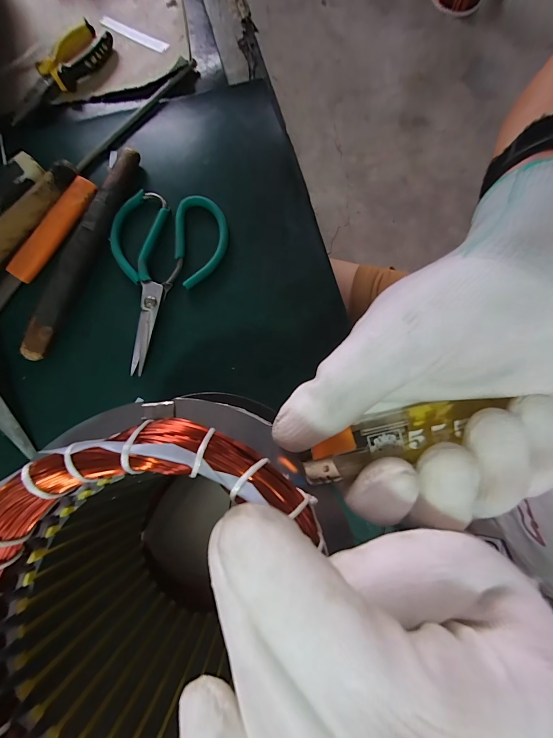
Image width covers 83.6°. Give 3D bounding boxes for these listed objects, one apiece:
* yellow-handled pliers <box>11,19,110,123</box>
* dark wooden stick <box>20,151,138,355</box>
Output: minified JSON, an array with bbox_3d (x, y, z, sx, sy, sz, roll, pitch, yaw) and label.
[{"bbox_3d":[-0.253,-0.347,0.357,0.053,0.025,0.151,35,80,9],"label":"yellow-handled pliers"},{"bbox_3d":[-0.186,-0.116,0.298,0.030,0.017,0.223,20,78,5],"label":"dark wooden stick"}]

